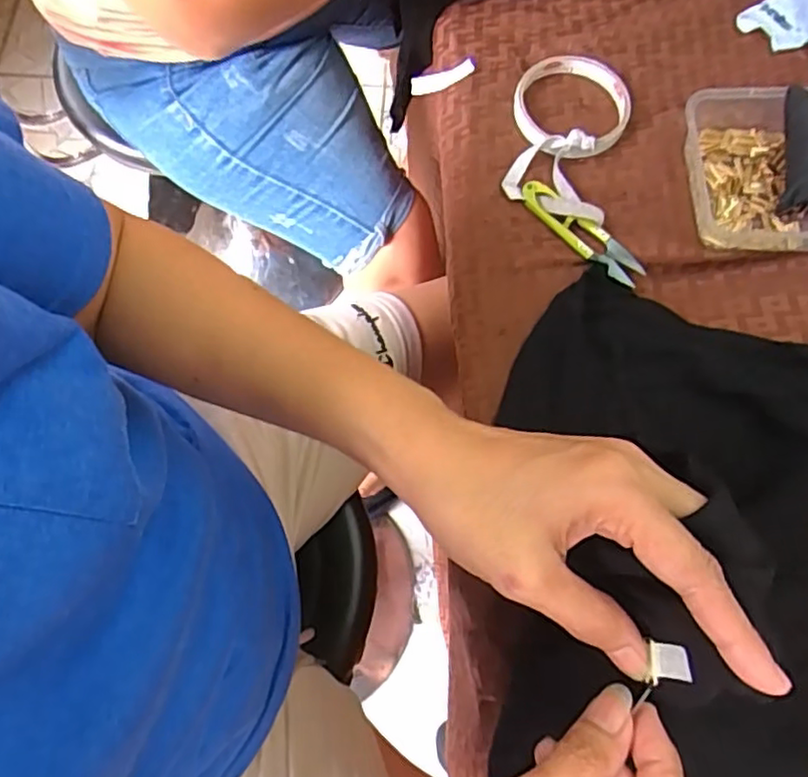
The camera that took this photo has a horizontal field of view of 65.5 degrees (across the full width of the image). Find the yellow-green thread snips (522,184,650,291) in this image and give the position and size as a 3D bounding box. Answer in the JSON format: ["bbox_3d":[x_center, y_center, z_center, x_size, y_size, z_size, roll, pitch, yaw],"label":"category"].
[{"bbox_3d":[0.123,-0.108,0.439,0.100,0.010,0.023,42,76,14],"label":"yellow-green thread snips"}]

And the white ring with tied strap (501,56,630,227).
[{"bbox_3d":[0.118,-0.190,0.460,0.082,0.020,0.141,17,72,6],"label":"white ring with tied strap"}]

